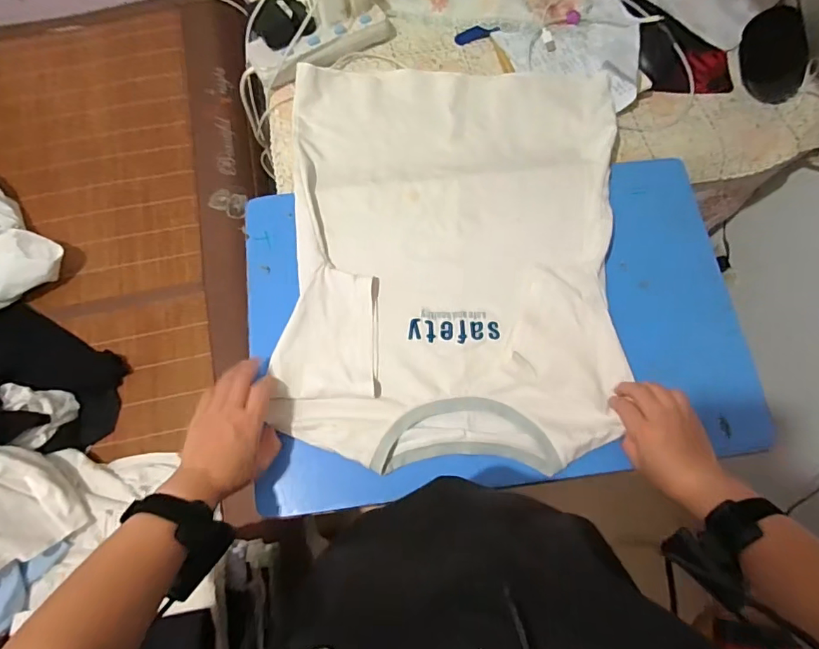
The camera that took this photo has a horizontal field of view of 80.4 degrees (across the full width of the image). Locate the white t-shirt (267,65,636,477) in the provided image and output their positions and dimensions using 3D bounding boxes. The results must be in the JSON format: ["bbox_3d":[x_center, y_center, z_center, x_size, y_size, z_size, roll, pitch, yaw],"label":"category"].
[{"bbox_3d":[0.058,-0.107,0.624,0.412,0.031,0.541,1,72,-1],"label":"white t-shirt"}]

